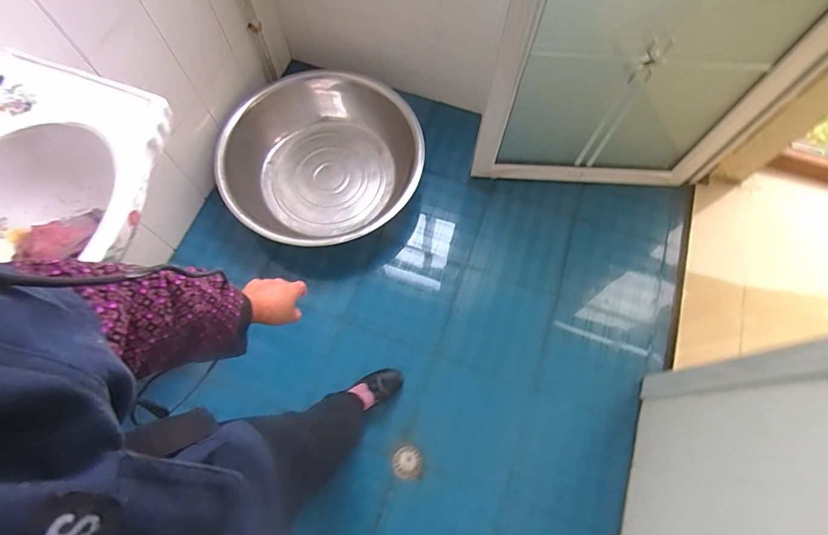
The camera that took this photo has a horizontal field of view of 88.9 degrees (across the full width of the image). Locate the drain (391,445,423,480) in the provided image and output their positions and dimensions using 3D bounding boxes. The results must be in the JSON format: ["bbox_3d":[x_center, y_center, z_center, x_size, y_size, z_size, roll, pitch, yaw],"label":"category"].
[{"bbox_3d":[-0.018,0.520,1.122,0.078,0.005,0.078,-24,74,-8],"label":"drain"}]

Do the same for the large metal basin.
[{"bbox_3d":[-0.266,-0.302,1.270,0.567,0.157,0.503,-21,74,-7],"label":"large metal basin"}]

